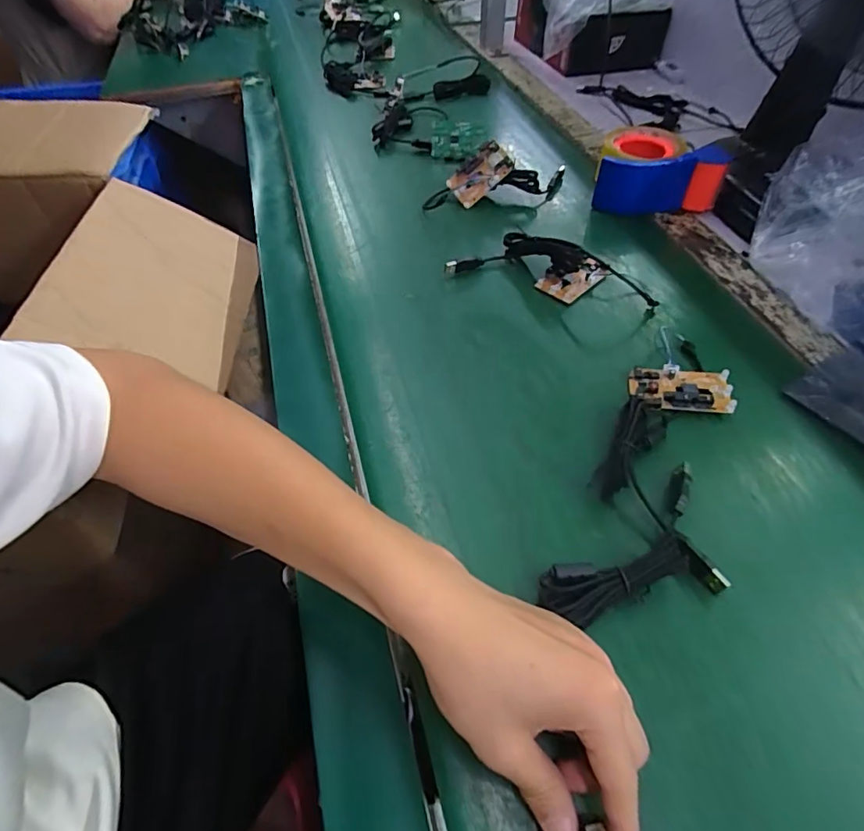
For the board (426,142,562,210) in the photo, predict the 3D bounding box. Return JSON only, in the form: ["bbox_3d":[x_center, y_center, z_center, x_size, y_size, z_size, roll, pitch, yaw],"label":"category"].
[{"bbox_3d":[0.082,-0.298,0.631,0.193,0.053,0.059,-9,52,-5],"label":"board"}]

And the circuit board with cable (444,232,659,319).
[{"bbox_3d":[0.129,-0.157,0.526,0.213,0.040,0.080,16,54,14],"label":"circuit board with cable"}]

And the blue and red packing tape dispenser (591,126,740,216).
[{"bbox_3d":[0.284,-0.305,0.626,0.142,0.066,0.122,15,53,14],"label":"blue and red packing tape dispenser"}]

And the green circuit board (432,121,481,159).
[{"bbox_3d":[0.034,-0.381,0.699,0.070,0.046,0.010,9,18,11],"label":"green circuit board"}]

